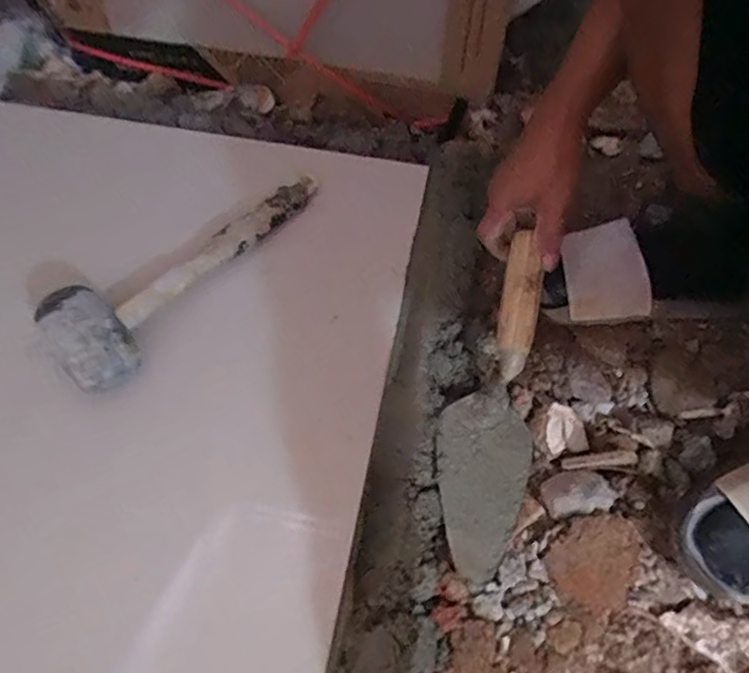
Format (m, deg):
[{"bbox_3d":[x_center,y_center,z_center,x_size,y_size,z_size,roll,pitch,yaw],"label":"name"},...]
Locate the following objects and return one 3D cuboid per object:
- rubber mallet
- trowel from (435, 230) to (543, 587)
[{"bbox_3d":[-0.174,-0.080,0.551,0.093,0.051,0.310,32,64,16],"label":"rubber mallet"},{"bbox_3d":[0.105,0.057,0.503,0.081,0.050,0.279,12,86,4],"label":"trowel"}]

